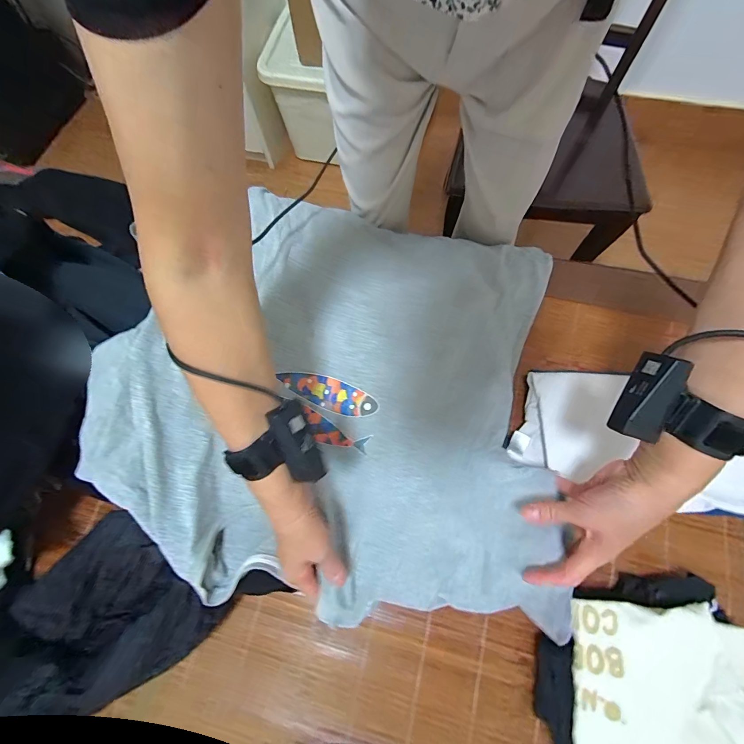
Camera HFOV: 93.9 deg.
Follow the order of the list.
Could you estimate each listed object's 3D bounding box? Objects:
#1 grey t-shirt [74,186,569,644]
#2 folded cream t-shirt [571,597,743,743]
[{"bbox_3d":[-0.033,0.002,0.459,0.532,0.130,0.563,9,72,6],"label":"grey t-shirt"},{"bbox_3d":[0.318,0.376,0.358,0.214,0.030,0.237,0,80,6],"label":"folded cream t-shirt"}]

